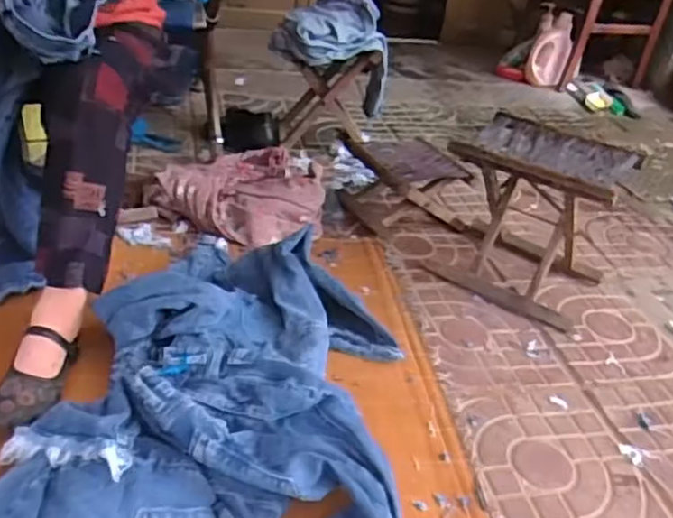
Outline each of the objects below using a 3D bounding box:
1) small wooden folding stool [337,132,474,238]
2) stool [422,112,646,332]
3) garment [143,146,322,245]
[{"bbox_3d":[0.174,-0.190,1.688,0.266,0.182,0.287,-9,34,-27],"label":"small wooden folding stool"},{"bbox_3d":[0.430,-0.098,1.452,0.325,0.324,0.326,26,35,25],"label":"stool"},{"bbox_3d":[-0.256,-0.210,1.690,0.414,0.135,0.569,-5,34,-21],"label":"garment"}]

